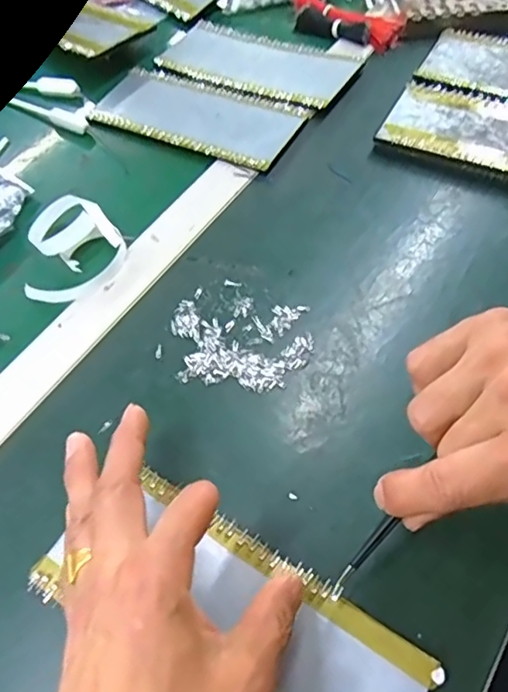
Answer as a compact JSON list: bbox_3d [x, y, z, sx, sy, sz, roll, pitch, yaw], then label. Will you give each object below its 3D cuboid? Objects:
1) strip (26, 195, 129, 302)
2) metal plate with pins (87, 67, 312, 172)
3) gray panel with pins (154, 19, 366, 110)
[{"bbox_3d":[-0.137,-0.077,0.419,0.073,0.019,0.084,-5,58,2],"label":"strip"},{"bbox_3d":[-0.056,-0.214,0.508,0.197,0.009,0.082,24,63,18],"label":"metal plate with pins"},{"bbox_3d":[0.000,-0.280,0.544,0.198,0.017,0.089,28,65,20],"label":"gray panel with pins"}]

